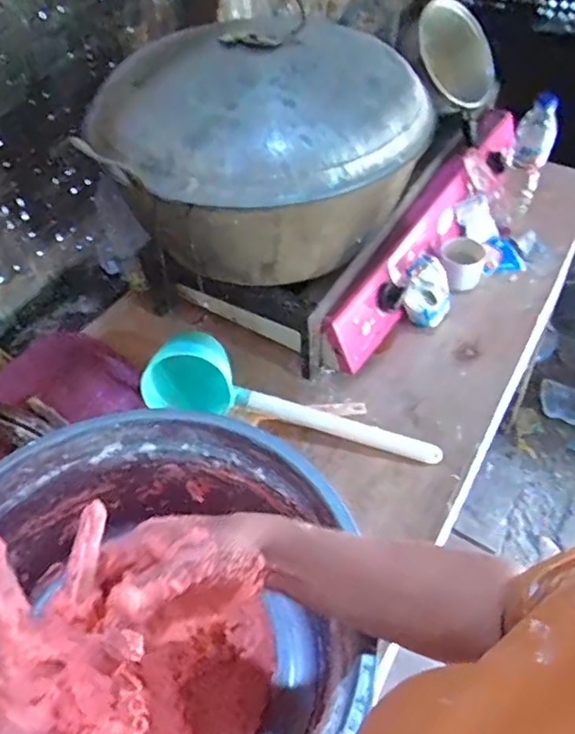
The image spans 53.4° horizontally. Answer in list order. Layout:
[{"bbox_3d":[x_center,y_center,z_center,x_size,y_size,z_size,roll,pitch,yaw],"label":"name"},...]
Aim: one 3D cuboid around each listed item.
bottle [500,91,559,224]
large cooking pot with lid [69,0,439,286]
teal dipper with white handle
[{"bbox_3d":[0.416,-0.356,0.995,0.066,0.192,0.080,17,51,16],"label":"bottle"},{"bbox_3d":[-0.023,-0.276,0.752,0.352,0.215,0.362,22,53,19],"label":"large cooking pot with lid"},{"bbox_3d":[0.007,0.031,0.781,0.408,0.103,0.085,9,50,9],"label":"teal dipper with white handle"}]

